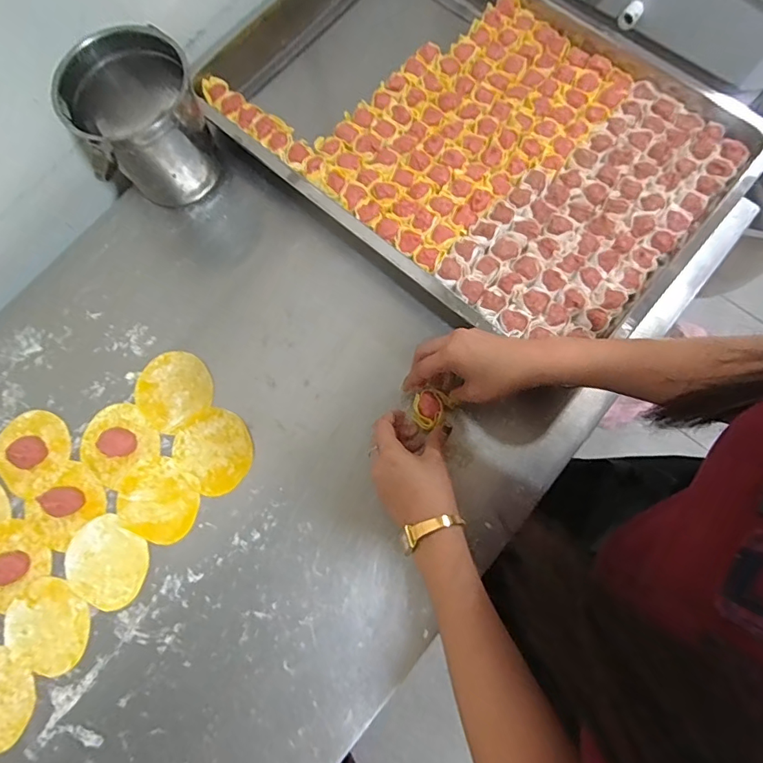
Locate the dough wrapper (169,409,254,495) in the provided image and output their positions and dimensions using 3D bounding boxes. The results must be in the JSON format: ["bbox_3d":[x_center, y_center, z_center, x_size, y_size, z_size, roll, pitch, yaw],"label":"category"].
[{"bbox_3d":[-0.179,0.074,0.521,0.085,0.004,0.080,0,75,1],"label":"dough wrapper"}]

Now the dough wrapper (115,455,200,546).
[{"bbox_3d":[-0.233,0.124,0.510,0.085,0.004,0.078,0,75,1],"label":"dough wrapper"}]

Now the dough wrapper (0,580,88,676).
[{"bbox_3d":[-0.332,0.244,0.485,0.089,0.004,0.077,33,78,9],"label":"dough wrapper"}]

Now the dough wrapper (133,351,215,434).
[{"bbox_3d":[-0.231,0.008,0.538,0.082,0.004,0.079,0,75,1],"label":"dough wrapper"}]

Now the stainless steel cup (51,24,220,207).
[{"bbox_3d":[-0.255,-0.276,0.541,0.133,0.146,0.105,-32,77,-7],"label":"stainless steel cup"}]

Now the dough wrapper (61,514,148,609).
[{"bbox_3d":[-0.281,0.185,0.498,0.089,0.004,0.076,35,79,10],"label":"dough wrapper"}]

